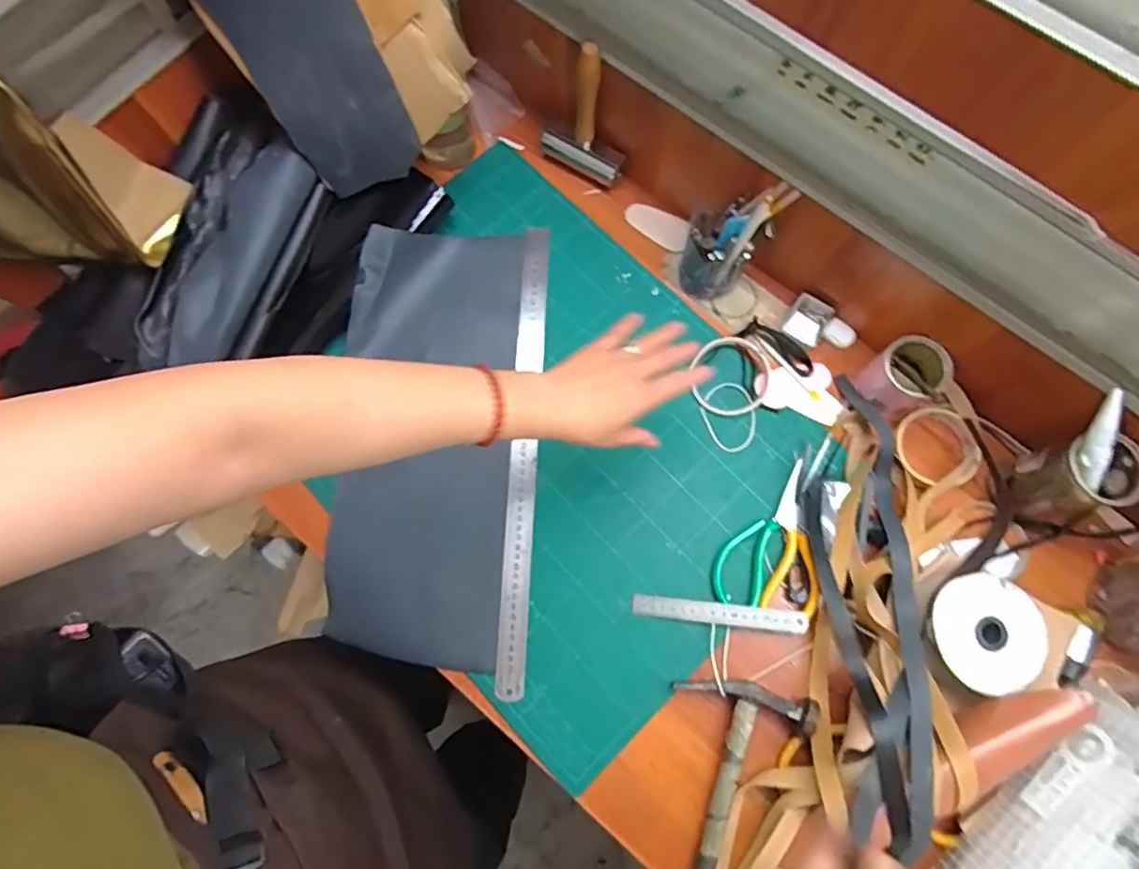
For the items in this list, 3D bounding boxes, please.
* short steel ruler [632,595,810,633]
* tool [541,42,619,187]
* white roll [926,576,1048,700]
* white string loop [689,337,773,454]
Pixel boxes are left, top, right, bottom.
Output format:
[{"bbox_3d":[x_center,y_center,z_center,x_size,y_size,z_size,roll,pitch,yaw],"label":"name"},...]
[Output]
[{"bbox_3d":[0.150,0.179,0.600,0.168,0.006,0.021,4,76,10],"label":"short steel ruler"},{"bbox_3d":[0.015,-0.360,0.669,0.103,0.152,0.033,28,77,8],"label":"tool"},{"bbox_3d":[0.376,0.181,0.539,0.102,0.017,0.098,0,75,1],"label":"white roll"},{"bbox_3d":[0.176,-0.049,0.659,0.083,0.016,0.126,20,76,6],"label":"white string loop"}]

